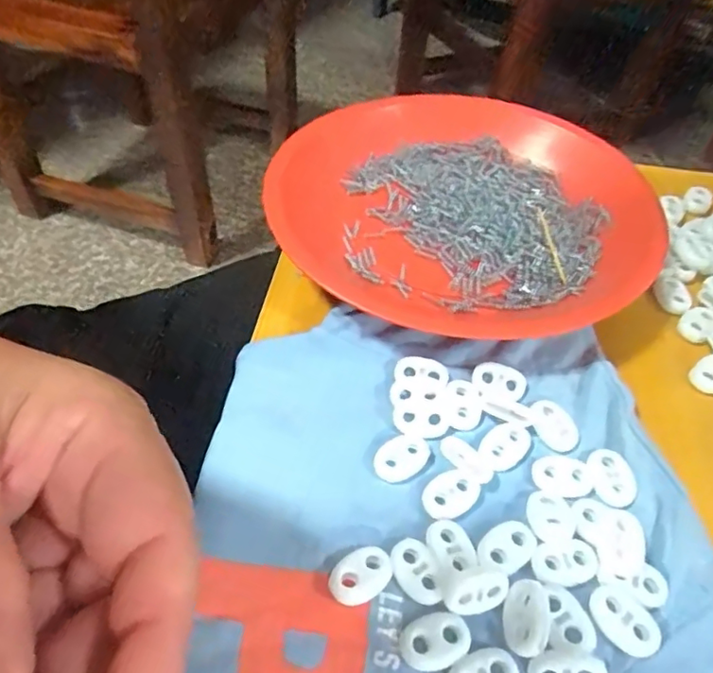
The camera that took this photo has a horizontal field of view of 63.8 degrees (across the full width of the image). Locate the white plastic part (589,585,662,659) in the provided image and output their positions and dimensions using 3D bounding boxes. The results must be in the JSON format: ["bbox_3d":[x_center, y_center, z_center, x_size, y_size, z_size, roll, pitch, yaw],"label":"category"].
[{"bbox_3d":[0.086,0.090,0.182,0.015,0.004,0.022,-32,59,-25],"label":"white plastic part"}]

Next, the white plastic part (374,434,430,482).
[{"bbox_3d":[0.017,0.046,0.219,0.021,0.004,0.015,-33,59,-26],"label":"white plastic part"}]

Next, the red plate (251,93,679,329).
[{"bbox_3d":[0.059,-0.075,0.303,0.185,0.023,0.167,22,53,15],"label":"red plate"}]

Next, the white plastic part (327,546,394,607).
[{"bbox_3d":[0.001,0.079,0.188,0.022,0.009,0.015,-32,59,-25],"label":"white plastic part"}]

